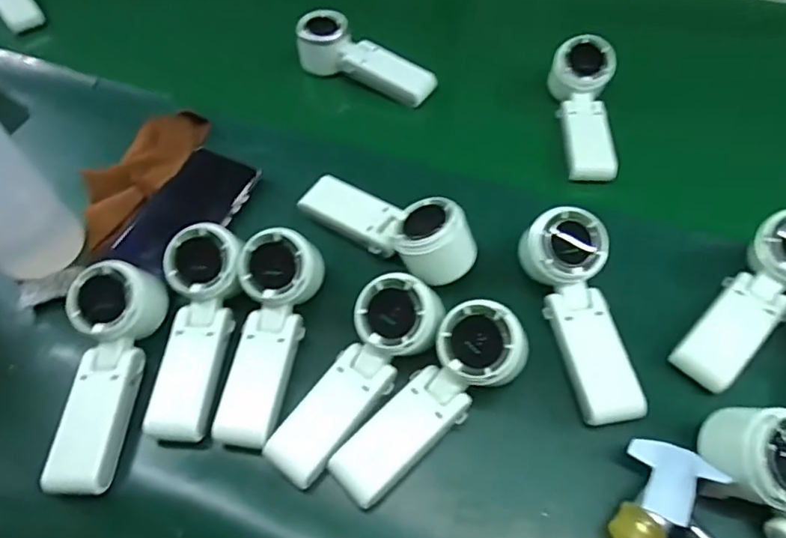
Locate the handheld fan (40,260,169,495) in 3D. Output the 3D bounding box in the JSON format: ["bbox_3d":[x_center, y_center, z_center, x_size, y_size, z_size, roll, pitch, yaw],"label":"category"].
[{"bbox_3d":[-0.217,0.075,0.404,0.056,0.054,0.165,3,59,4],"label":"handheld fan"}]

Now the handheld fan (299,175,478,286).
[{"bbox_3d":[-0.007,-0.047,0.468,0.167,0.055,0.062,35,66,21],"label":"handheld fan"}]

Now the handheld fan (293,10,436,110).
[{"bbox_3d":[-0.031,-0.232,0.615,0.163,0.032,0.063,28,64,6],"label":"handheld fan"}]

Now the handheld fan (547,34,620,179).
[{"bbox_3d":[0.192,-0.165,0.552,0.063,0.049,0.156,7,56,6],"label":"handheld fan"}]

